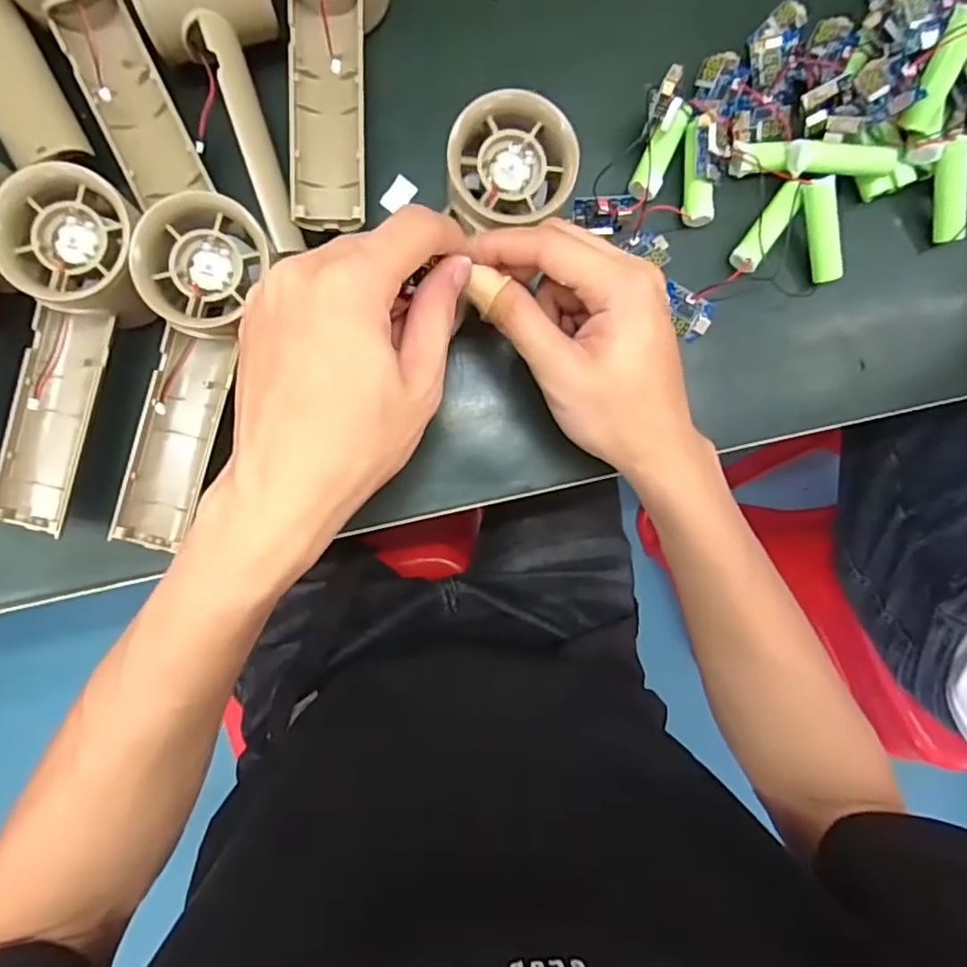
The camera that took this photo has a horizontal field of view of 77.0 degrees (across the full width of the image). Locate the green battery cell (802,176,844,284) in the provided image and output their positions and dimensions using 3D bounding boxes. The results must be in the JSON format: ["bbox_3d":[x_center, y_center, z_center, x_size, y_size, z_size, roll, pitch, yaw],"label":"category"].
[{"bbox_3d":[0.174,-0.129,0.310,0.011,0.012,0.050,-16,104,-6],"label":"green battery cell"}]

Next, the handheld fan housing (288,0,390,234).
[{"bbox_3d":[-0.073,-0.200,0.286,0.052,0.045,0.156,1,100,-5],"label":"handheld fan housing"}]

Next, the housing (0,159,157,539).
[{"bbox_3d":[-0.190,-0.056,0.275,0.053,0.039,0.157,15,101,-4],"label":"housing"}]

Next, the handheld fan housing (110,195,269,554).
[{"bbox_3d":[-0.137,-0.048,0.279,0.048,0.031,0.157,15,103,-4],"label":"handheld fan housing"}]

